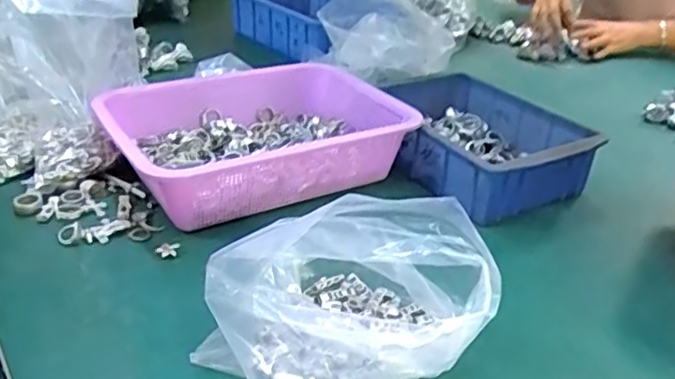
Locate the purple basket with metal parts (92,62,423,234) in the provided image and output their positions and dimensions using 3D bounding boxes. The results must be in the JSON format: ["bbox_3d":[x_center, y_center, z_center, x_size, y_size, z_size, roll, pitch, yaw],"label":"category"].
[{"bbox_3d":[-0.079,-0.061,0.689,0.313,0.077,0.219,-16,34,-28],"label":"purple basket with metal parts"}]

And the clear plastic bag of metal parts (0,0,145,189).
[{"bbox_3d":[-0.318,-0.129,0.675,0.202,0.201,0.201,-11,32,-21],"label":"clear plastic bag of metal parts"}]

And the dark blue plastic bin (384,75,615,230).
[{"bbox_3d":[0.153,-0.060,0.727,0.174,0.066,0.245,-14,34,-26],"label":"dark blue plastic bin"}]

